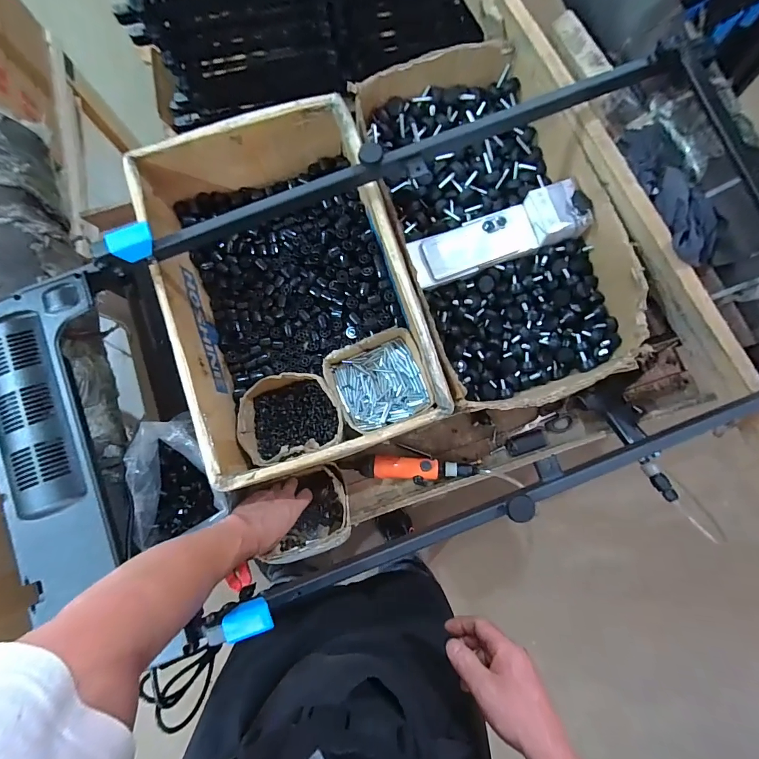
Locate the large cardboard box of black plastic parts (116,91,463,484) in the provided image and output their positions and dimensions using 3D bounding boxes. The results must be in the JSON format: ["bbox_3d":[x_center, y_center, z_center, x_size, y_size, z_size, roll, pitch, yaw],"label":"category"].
[{"bbox_3d":[-0.134,-0.136,0.623,0.347,0.159,0.515,-18,84,-1],"label":"large cardboard box of black plastic parts"}]

